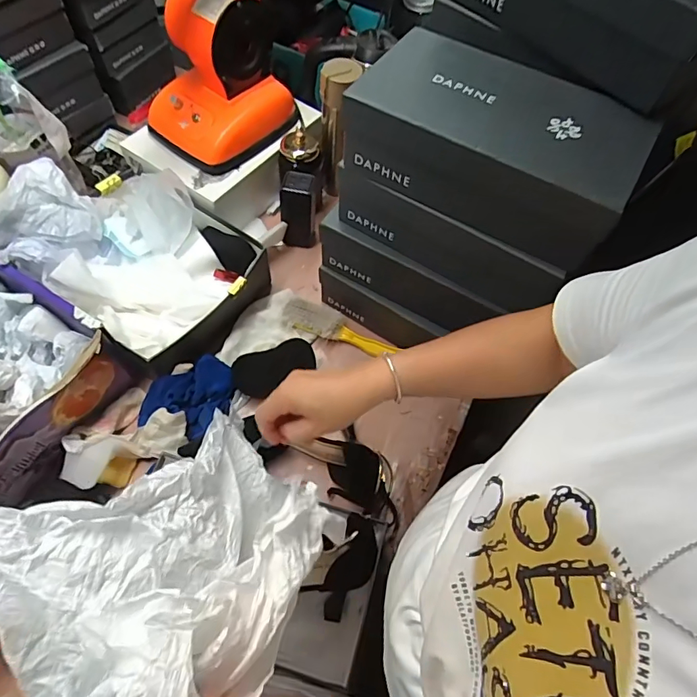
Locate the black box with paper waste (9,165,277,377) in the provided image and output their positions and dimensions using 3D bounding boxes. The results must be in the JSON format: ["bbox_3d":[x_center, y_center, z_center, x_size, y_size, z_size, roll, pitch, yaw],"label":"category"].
[{"bbox_3d":[-0.315,-0.142,0.731,0.311,0.129,0.258,37,66,15],"label":"black box with paper waste"}]

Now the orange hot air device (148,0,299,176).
[{"bbox_3d":[-0.218,-0.440,0.751,0.179,0.201,0.198,29,64,12],"label":"orange hot air device"}]

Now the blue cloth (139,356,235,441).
[{"bbox_3d":[-0.232,0.076,0.693,0.099,0.044,0.142,39,66,16],"label":"blue cloth"}]

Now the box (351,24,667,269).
[{"bbox_3d":[0.159,-0.229,0.520,0.289,0.094,0.158,29,64,12],"label":"box"}]

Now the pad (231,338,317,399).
[{"bbox_3d":[-0.112,0.032,0.724,0.123,0.010,0.073,-24,98,-10],"label":"pad"}]

